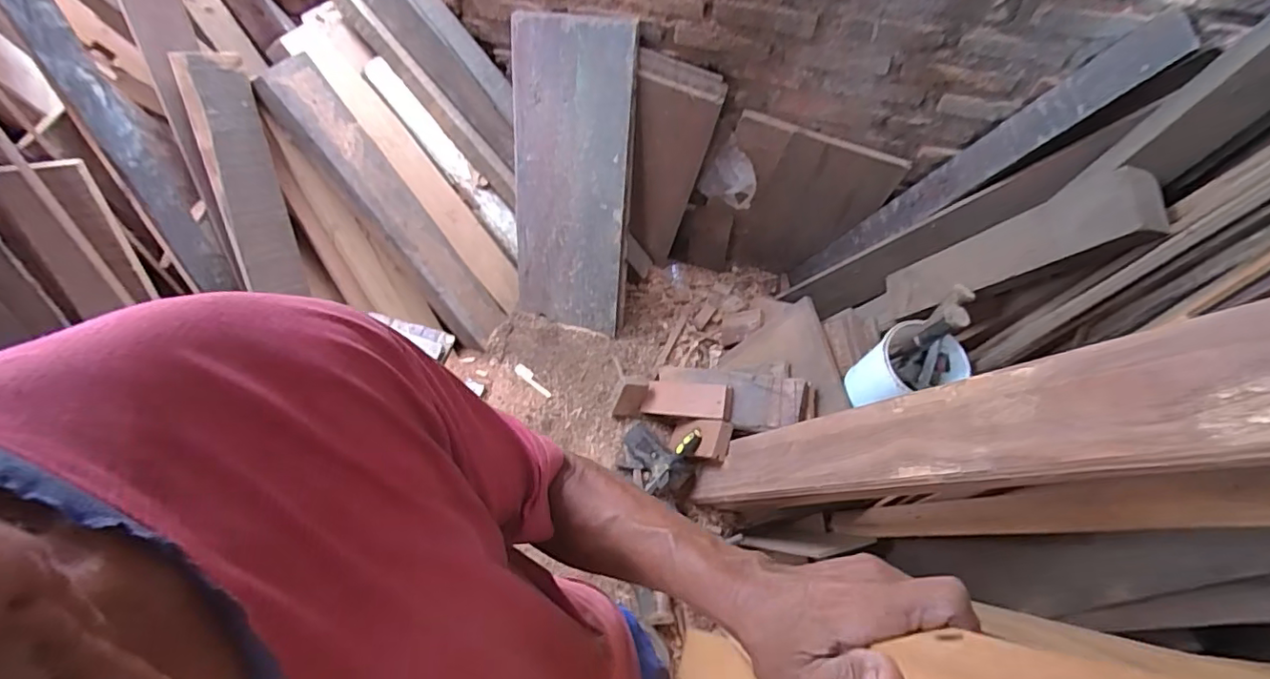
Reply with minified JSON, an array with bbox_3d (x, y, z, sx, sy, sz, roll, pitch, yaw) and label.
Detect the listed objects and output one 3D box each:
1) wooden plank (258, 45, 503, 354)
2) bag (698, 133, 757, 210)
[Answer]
[{"bbox_3d":[-0.556,-0.276,1.343,0.141,0.754,0.053,-42,39,-14],"label":"wooden plank"},{"bbox_3d":[0.242,-0.426,1.446,0.148,0.164,0.082,15,67,10],"label":"bag"}]

